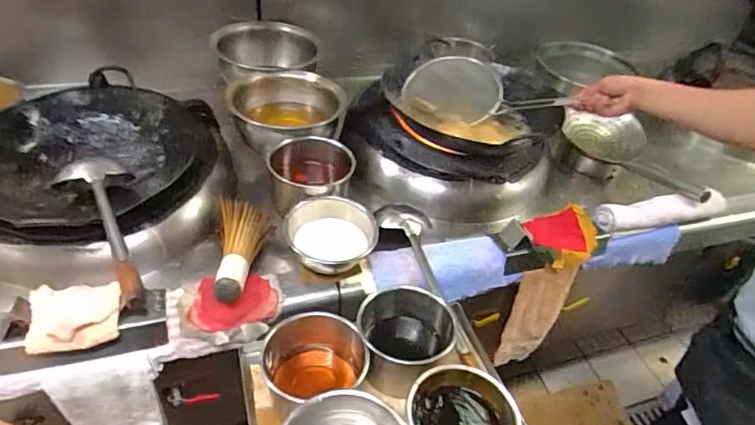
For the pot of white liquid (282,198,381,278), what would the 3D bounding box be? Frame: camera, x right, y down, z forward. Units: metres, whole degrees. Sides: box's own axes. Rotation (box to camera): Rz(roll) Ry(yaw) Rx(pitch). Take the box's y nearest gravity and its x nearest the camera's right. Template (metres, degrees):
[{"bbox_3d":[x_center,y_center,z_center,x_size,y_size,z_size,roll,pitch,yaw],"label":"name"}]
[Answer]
[{"bbox_3d":[-0.087,0.054,0.971,0.163,0.093,0.150,4,41,-3],"label":"pot of white liquid"}]

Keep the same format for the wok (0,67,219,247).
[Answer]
[{"bbox_3d":[-0.549,-0.118,1.035,0.430,0.099,0.457,4,41,-3],"label":"wok"}]

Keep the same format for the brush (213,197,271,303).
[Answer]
[{"bbox_3d":[-0.258,0.071,0.956,0.089,0.079,0.261,-1,26,-9],"label":"brush"}]

